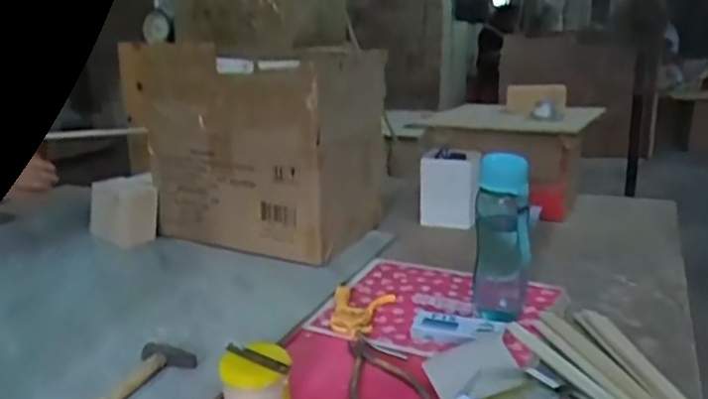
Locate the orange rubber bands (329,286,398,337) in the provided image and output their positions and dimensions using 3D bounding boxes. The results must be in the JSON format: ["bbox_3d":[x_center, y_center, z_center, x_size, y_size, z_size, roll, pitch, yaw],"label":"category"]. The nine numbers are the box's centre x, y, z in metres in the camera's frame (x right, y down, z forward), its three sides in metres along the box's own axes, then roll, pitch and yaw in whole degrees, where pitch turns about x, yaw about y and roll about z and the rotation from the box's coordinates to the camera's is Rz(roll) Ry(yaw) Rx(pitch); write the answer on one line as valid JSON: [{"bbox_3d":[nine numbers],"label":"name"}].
[{"bbox_3d":[0.007,0.164,0.918,0.088,0.018,0.130,3,17,12],"label":"orange rubber bands"}]

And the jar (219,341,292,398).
[{"bbox_3d":[-0.114,0.211,0.706,0.076,0.064,0.062,-5,17,-15],"label":"jar"}]

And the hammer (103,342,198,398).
[{"bbox_3d":[-0.289,0.230,0.682,0.071,0.017,0.248,9,19,28],"label":"hammer"}]

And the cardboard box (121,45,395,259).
[{"bbox_3d":[-0.167,-0.100,1.207,0.373,0.349,0.290,7,18,24],"label":"cardboard box"}]

